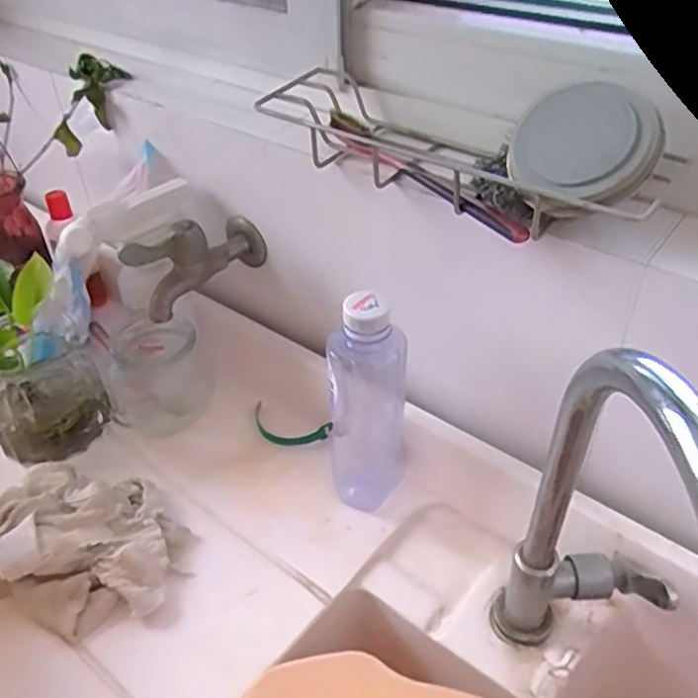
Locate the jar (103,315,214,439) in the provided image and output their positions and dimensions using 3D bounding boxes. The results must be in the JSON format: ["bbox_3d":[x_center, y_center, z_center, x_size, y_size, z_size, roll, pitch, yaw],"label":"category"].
[{"bbox_3d":[-0.170,0.018,0.605,0.095,0.083,0.080,-19,42,-18],"label":"jar"}]

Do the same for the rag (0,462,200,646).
[{"bbox_3d":[-0.199,0.139,0.502,0.158,0.047,0.124,13,43,19],"label":"rag"}]

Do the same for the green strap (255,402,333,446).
[{"bbox_3d":[-0.057,0.071,0.605,0.081,0.017,0.035,18,44,22],"label":"green strap"}]

